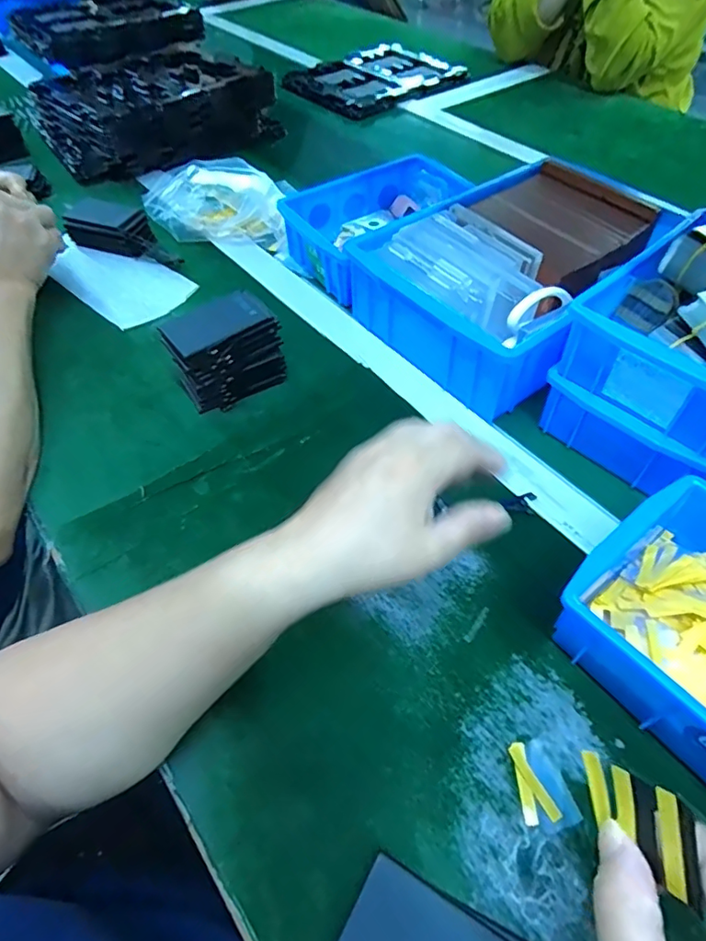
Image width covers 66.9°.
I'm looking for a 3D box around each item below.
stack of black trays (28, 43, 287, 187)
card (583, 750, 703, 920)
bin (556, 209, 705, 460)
[{"bbox_3d":[-0.295,-0.530,0.789,0.313,0.079,0.215,-33,59,-22],"label":"stack of black trays"},{"bbox_3d":[0.106,0.132,0.199,0.004,0.042,0.038,-6,91,-27],"label":"card"},{"bbox_3d":[0.263,-0.110,0.387,0.193,0.075,0.138,-36,60,-23],"label":"bin"}]

